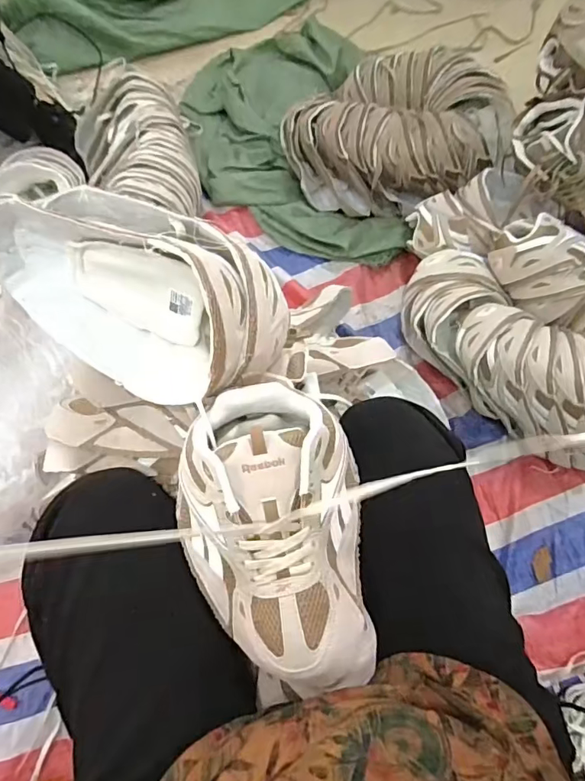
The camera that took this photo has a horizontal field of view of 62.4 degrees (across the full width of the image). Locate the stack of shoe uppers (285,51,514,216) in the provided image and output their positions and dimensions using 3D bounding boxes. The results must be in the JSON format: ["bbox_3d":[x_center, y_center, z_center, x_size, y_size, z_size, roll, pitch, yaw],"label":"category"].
[{"bbox_3d":[0.219,-0.556,1.006,0.442,0.147,0.335,6,69,2],"label":"stack of shoe uppers"}]

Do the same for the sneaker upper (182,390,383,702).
[{"bbox_3d":[-0.015,0.118,0.392,0.152,0.081,0.234,-6,69,-2],"label":"sneaker upper"}]

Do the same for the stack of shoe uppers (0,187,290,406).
[{"bbox_3d":[-0.142,-0.087,0.417,0.264,0.121,0.131,22,71,8],"label":"stack of shoe uppers"}]

